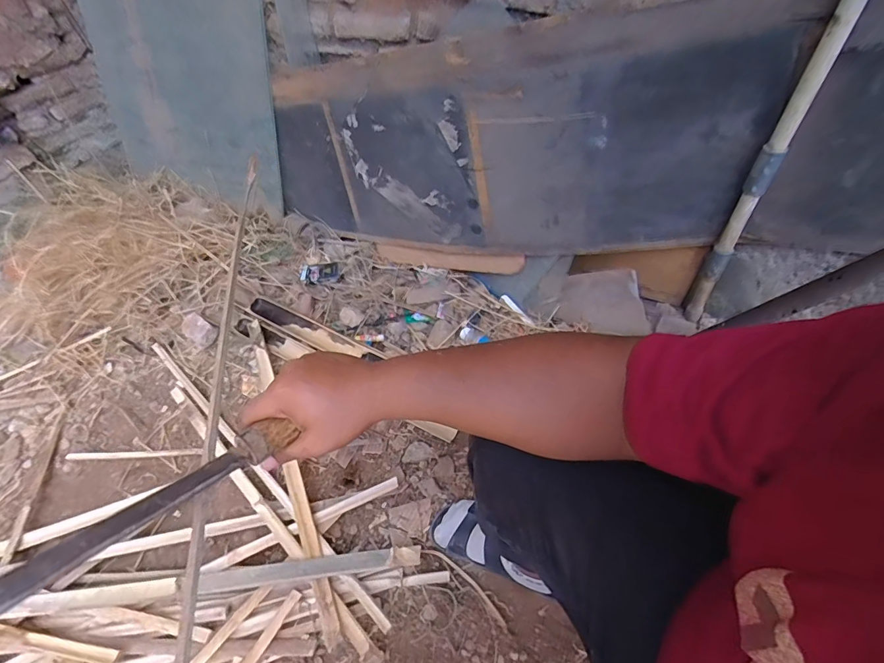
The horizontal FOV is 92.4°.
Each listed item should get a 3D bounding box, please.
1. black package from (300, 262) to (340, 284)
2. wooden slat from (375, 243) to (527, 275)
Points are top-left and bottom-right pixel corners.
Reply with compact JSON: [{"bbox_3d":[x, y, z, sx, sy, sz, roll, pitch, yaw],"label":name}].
[{"bbox_3d":[-0.332,-0.160,1.156,0.102,0.019,0.063,-10,51,0],"label":"black package"},{"bbox_3d":[0.006,-0.189,1.087,0.420,0.070,0.021,11,55,28],"label":"wooden slat"}]

